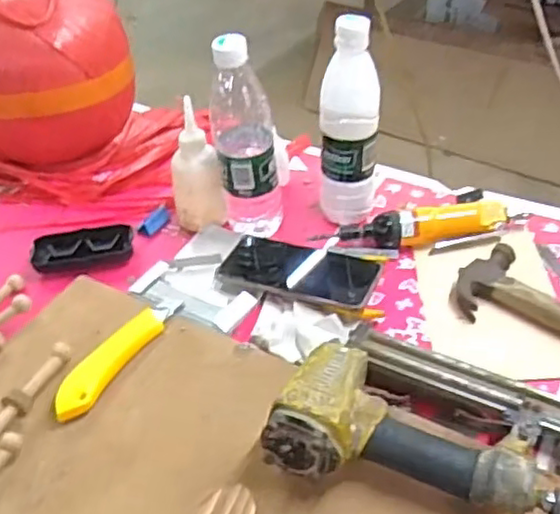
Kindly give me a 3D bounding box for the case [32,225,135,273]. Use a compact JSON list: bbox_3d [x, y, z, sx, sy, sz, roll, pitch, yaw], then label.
[{"bbox_3d":[-0.219,-0.009,0.739,0.109,0.023,0.041,-11,41,-9],"label":"case"}]

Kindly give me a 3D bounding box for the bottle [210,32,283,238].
[{"bbox_3d":[-0.037,-0.122,0.708,0.061,0.227,0.057,-7,41,-4],"label":"bottle"}]

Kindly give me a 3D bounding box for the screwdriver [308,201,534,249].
[{"bbox_3d":[0.155,-0.035,0.729,0.227,0.032,0.034,-3,41,1],"label":"screwdriver"}]

